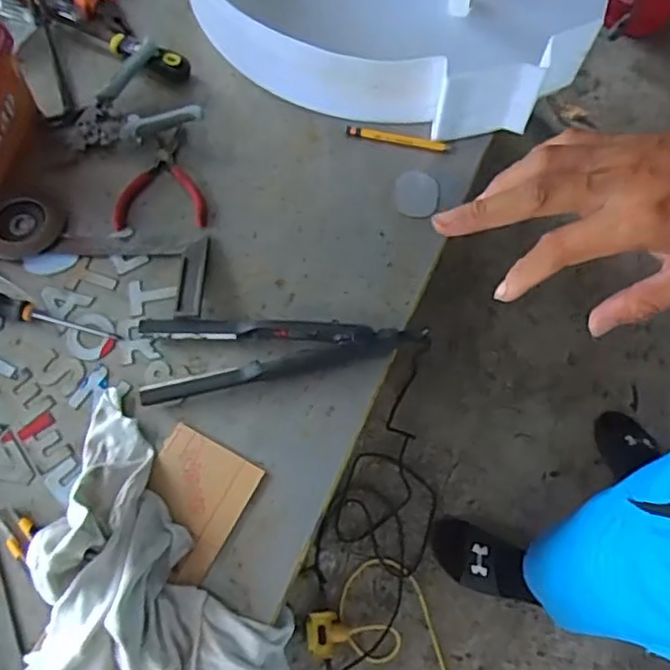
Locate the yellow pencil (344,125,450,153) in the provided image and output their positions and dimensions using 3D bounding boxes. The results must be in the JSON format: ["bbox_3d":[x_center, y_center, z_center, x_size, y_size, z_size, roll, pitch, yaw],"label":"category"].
[{"bbox_3d":[0.076,-0.238,0.784,0.126,0.010,0.014,10,70,2],"label":"yellow pencil"}]

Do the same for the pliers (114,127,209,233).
[{"bbox_3d":[-0.204,-0.186,0.759,0.102,0.015,0.132,-3,70,-2],"label":"pliers"}]

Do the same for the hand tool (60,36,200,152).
[{"bbox_3d":[-0.255,-0.270,0.782,0.156,0.035,0.129,-32,74,-12],"label":"hand tool"}]

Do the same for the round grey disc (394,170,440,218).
[{"bbox_3d":[0.096,-0.166,0.761,0.051,0.006,0.061,9,70,2],"label":"round grey disc"}]

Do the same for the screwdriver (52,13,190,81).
[{"bbox_3d":[-0.274,-0.371,0.824,0.202,0.036,0.046,29,72,9],"label":"screwdriver"}]

